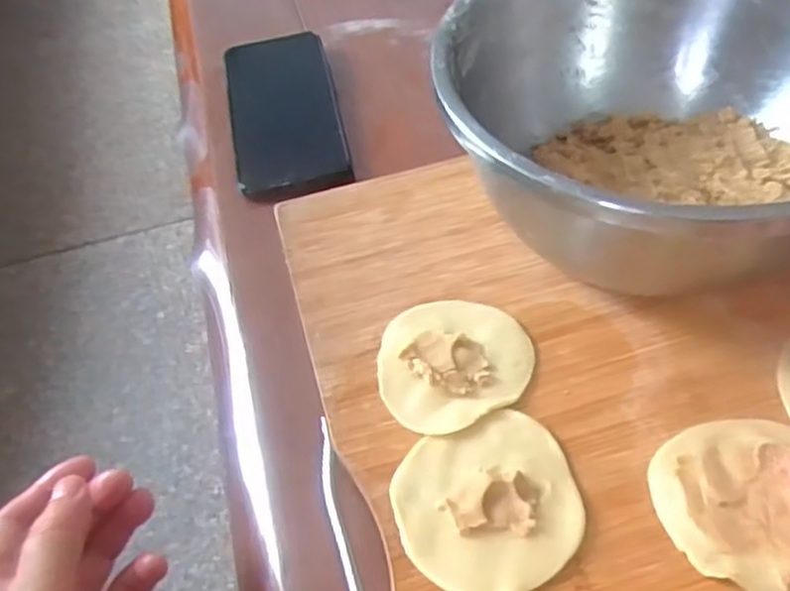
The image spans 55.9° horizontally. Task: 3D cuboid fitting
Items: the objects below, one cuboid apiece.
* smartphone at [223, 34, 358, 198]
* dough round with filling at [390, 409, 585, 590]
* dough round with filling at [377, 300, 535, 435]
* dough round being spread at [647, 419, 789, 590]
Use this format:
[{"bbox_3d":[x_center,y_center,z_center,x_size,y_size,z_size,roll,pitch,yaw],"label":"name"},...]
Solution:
[{"bbox_3d":[-0.079,-0.131,0.529,0.076,0.008,0.156,-12,57,-3],"label":"smartphone"},{"bbox_3d":[0.040,0.088,0.319,0.076,0.007,0.076,-3,51,4],"label":"dough round with filling"},{"bbox_3d":[0.028,0.029,0.369,0.076,0.010,0.073,-3,51,4],"label":"dough round with filling"},{"bbox_3d":[0.150,0.086,0.310,0.075,0.007,0.076,-3,49,3],"label":"dough round being spread"}]

